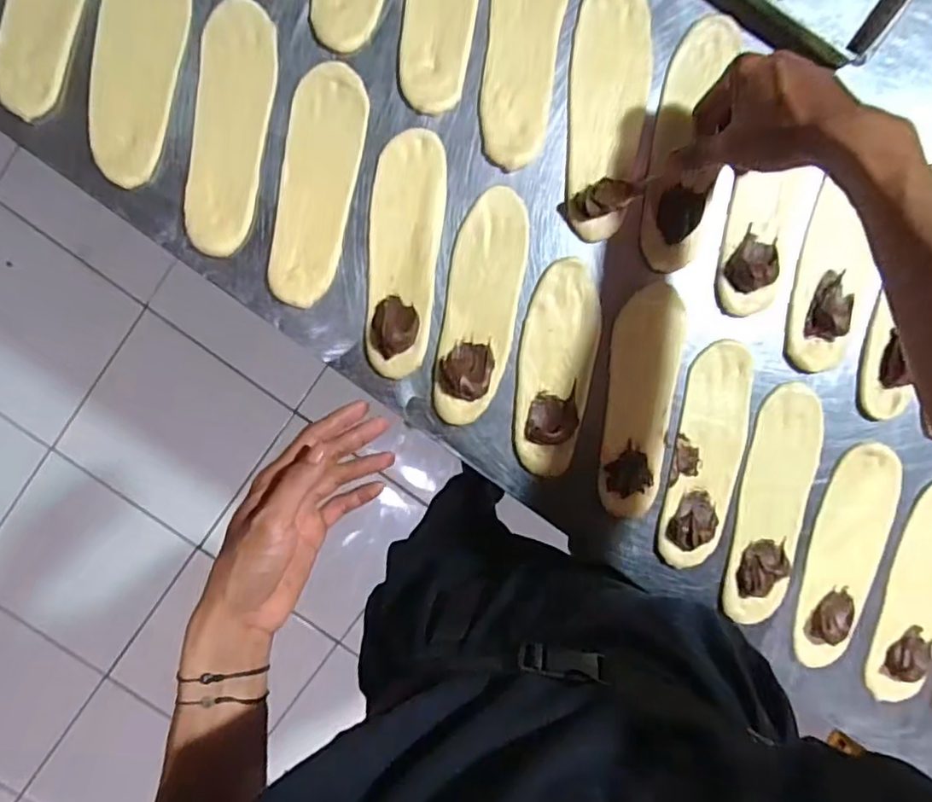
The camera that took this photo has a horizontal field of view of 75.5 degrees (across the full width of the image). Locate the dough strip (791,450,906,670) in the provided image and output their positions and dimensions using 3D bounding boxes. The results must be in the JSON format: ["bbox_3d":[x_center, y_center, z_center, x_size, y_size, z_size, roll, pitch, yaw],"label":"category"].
[{"bbox_3d":[0.353,0.146,0.555,0.066,0.017,0.210,7,97,0],"label":"dough strip"}]

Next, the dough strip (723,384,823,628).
[{"bbox_3d":[0.283,0.098,0.550,0.064,0.019,0.220,7,97,0],"label":"dough strip"}]

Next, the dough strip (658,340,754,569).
[{"bbox_3d":[0.222,0.052,0.544,0.064,0.021,0.203,8,97,0],"label":"dough strip"}]

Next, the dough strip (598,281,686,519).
[{"bbox_3d":[0.160,0.001,0.545,0.063,0.011,0.206,4,97,0],"label":"dough strip"}]

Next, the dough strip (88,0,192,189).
[{"bbox_3d":[-0.281,-0.288,0.509,0.069,0.009,0.198,17,97,-1],"label":"dough strip"}]

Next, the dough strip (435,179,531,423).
[{"bbox_3d":[0.013,-0.080,0.527,0.062,0.018,0.202,10,97,-1],"label":"dough strip"}]

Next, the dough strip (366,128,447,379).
[{"bbox_3d":[-0.055,-0.127,0.522,0.060,0.023,0.207,6,97,0],"label":"dough strip"}]

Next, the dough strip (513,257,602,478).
[{"bbox_3d":[0.080,-0.028,0.537,0.067,0.012,0.187,9,97,0],"label":"dough strip"}]

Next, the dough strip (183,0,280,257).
[{"bbox_3d":[-0.204,-0.233,0.519,0.062,0.010,0.208,10,97,-1],"label":"dough strip"}]

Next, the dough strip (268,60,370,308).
[{"bbox_3d":[-0.130,-0.186,0.521,0.062,0.005,0.201,11,97,-1],"label":"dough strip"}]

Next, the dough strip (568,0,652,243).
[{"bbox_3d":[0.121,-0.247,0.511,0.066,0.007,0.210,2,97,0],"label":"dough strip"}]

